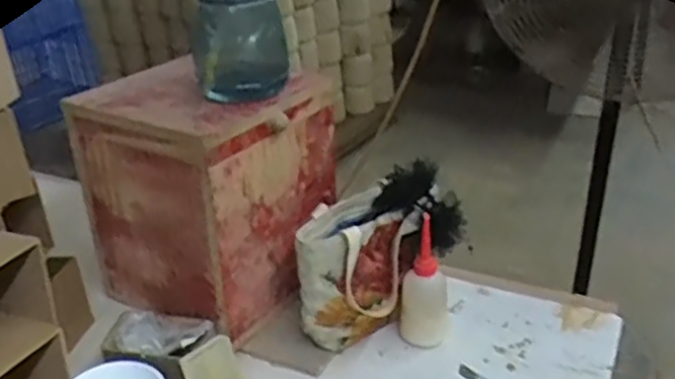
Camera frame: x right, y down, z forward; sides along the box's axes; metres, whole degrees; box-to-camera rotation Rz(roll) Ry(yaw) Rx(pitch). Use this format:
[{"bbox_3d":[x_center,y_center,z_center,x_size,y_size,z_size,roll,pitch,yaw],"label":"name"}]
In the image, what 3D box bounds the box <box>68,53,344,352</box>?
[{"bbox_3d":[-0.172,0.001,0.946,0.253,0.301,0.251,17,36,31],"label":"box"}]

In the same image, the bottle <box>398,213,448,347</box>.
[{"bbox_3d":[0.109,0.123,0.857,0.061,0.155,0.055,0,30,5],"label":"bottle"}]

